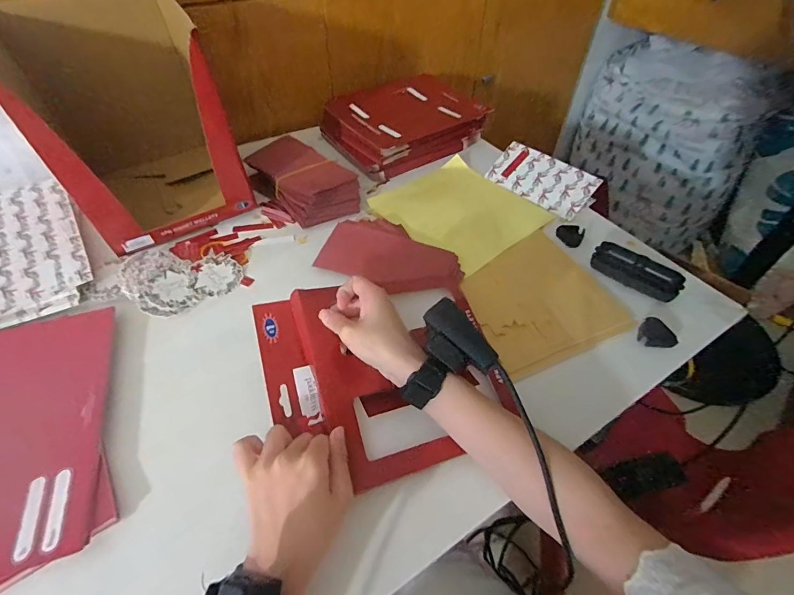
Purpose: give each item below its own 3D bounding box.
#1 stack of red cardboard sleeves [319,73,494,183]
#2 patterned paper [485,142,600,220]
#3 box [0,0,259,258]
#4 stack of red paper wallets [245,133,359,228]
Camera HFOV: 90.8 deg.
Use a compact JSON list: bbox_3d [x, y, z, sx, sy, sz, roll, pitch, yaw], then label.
[{"bbox_3d":[0.010,-0.334,0.755,0.260,0.071,0.207,-25,53,-22],"label":"stack of red cardboard sleeves"},{"bbox_3d":[0.245,-0.203,0.669,0.171,0.012,0.086,40,90,29],"label":"patterned paper"},{"bbox_3d":[-0.361,-0.244,0.549,0.221,0.249,0.248,-28,54,-24],"label":"box"},{"bbox_3d":[-0.151,-0.193,0.638,0.115,0.056,0.194,-30,55,-25],"label":"stack of red paper wallets"}]

